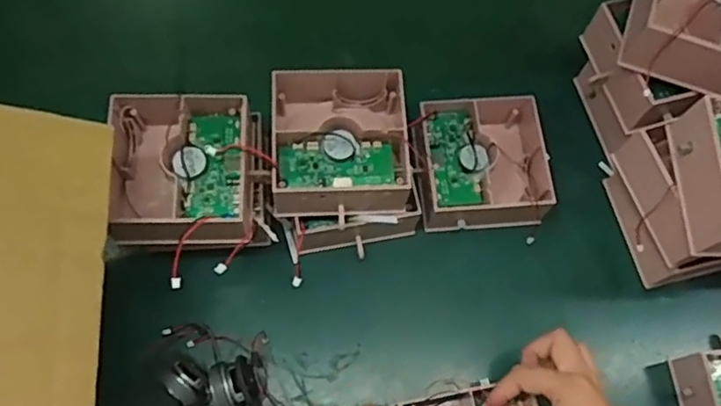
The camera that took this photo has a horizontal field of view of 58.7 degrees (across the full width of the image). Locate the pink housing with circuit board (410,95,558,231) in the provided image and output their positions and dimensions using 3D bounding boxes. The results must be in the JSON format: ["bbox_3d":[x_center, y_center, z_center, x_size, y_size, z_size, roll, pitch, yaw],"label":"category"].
[{"bbox_3d":[0.101,-0.034,0.556,0.110,0.049,0.113,-1,68,-4],"label":"pink housing with circuit board"}]

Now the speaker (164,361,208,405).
[{"bbox_3d":[-0.128,0.135,0.475,0.030,0.029,0.022,39,71,12],"label":"speaker"}]

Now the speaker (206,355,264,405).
[{"bbox_3d":[-0.093,0.138,0.479,0.034,0.038,0.038,-19,70,-10],"label":"speaker"}]

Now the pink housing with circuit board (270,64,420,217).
[{"bbox_3d":[-0.015,-0.047,0.498,0.105,0.048,0.110,-2,68,-4],"label":"pink housing with circuit board"}]

